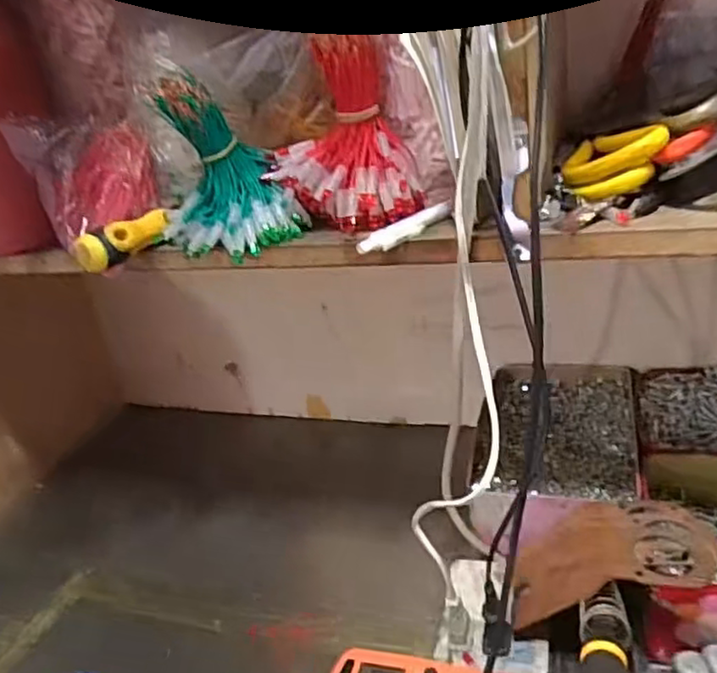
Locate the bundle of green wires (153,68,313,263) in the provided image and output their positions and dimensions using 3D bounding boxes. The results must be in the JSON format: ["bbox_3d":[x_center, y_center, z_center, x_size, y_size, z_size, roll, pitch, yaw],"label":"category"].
[{"bbox_3d":[-0.095,-0.116,0.460,0.083,0.108,0.087,-21,26,-24],"label":"bundle of green wires"}]

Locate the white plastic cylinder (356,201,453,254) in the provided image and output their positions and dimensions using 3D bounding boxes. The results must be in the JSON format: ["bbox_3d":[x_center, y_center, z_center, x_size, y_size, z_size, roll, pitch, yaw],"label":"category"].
[{"bbox_3d":[0.029,-0.068,0.419,0.084,0.013,0.012,-28,29,-36],"label":"white plastic cylinder"}]

